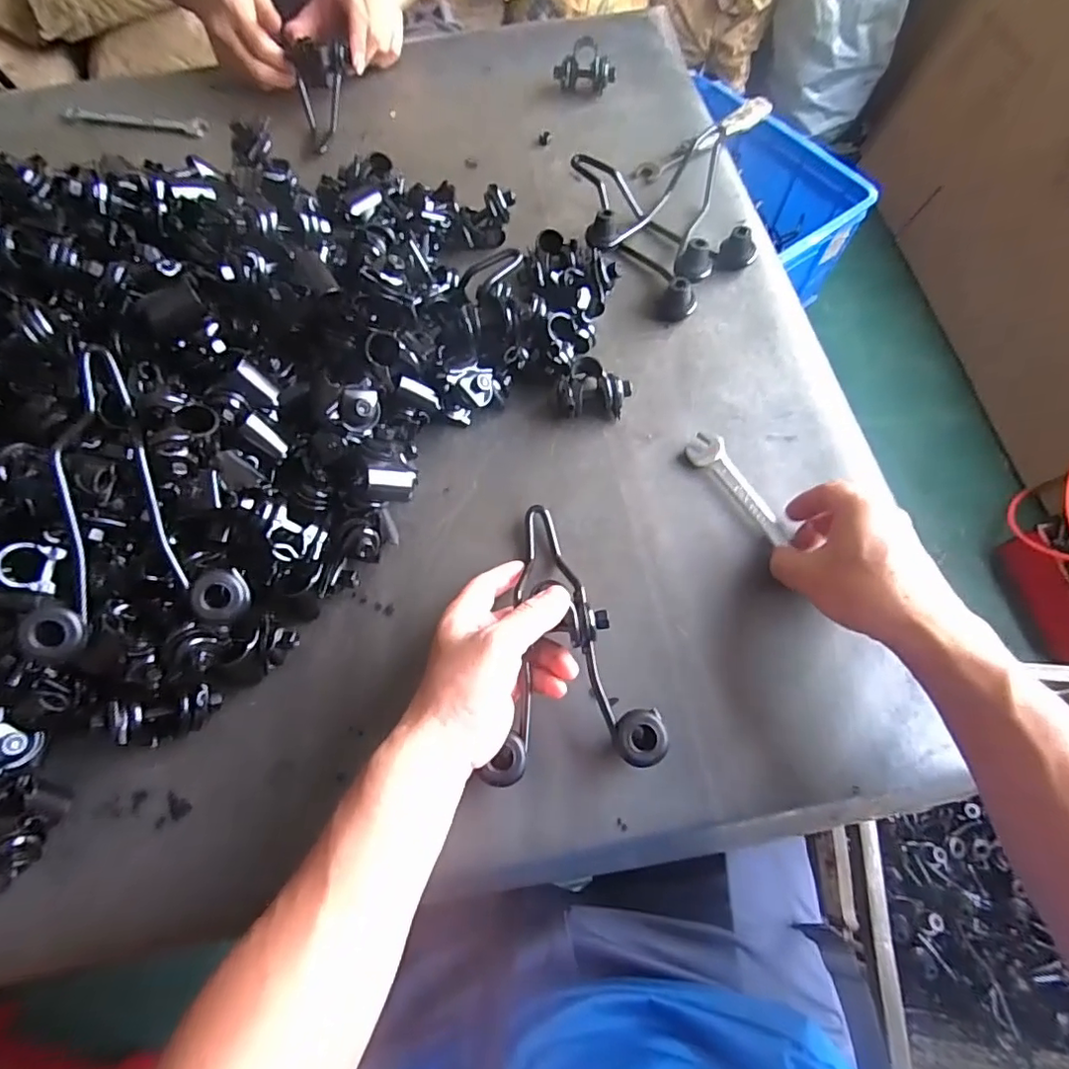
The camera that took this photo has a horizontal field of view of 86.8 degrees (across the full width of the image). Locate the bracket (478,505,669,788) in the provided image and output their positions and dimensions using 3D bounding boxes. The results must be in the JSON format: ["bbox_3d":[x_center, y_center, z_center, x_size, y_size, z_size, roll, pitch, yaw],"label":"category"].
[{"bbox_3d":[0.015,0.057,0.385,0.113,0.072,0.192,-7,60,-2],"label":"bracket"}]

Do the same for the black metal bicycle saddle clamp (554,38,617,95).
[{"bbox_3d":[0.058,-0.526,0.638,0.070,0.040,0.028,18,68,8],"label":"black metal bicycle saddle clamp"}]

